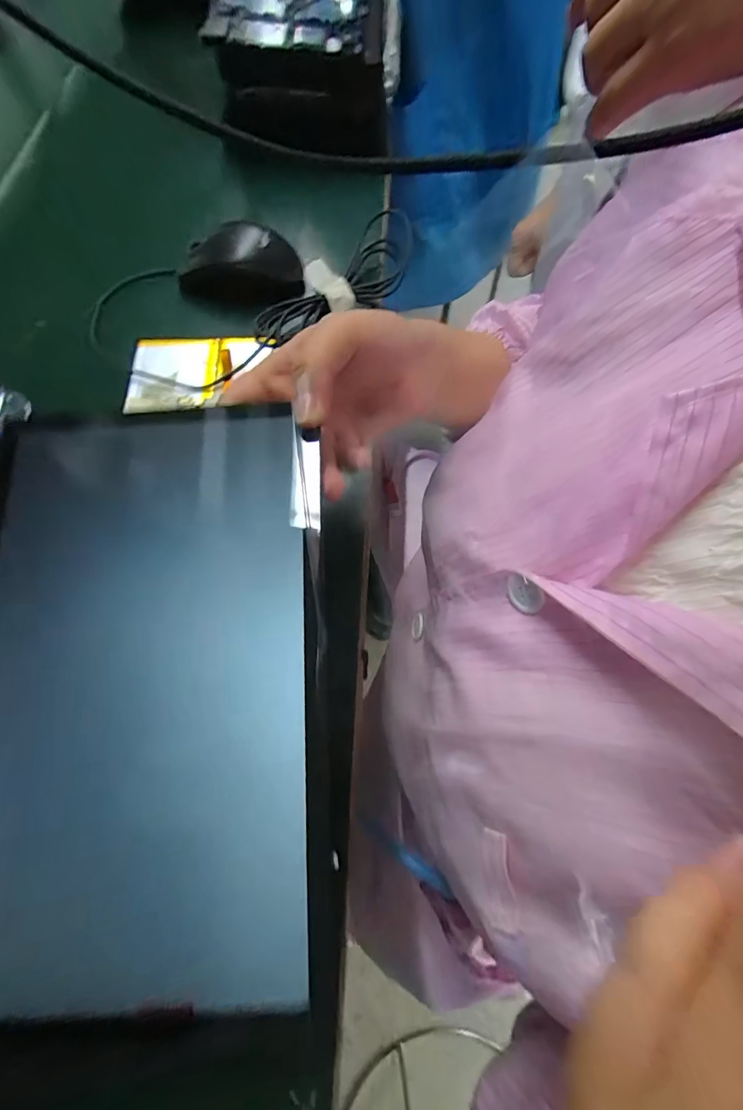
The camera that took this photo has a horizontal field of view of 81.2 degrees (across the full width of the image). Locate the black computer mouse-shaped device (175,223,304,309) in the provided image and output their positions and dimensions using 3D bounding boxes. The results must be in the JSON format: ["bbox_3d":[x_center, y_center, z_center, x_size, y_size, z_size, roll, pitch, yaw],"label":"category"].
[{"bbox_3d":[-0.110,-0.242,0.365,0.097,0.033,0.063,-29,71,-12],"label":"black computer mouse-shaped device"}]

